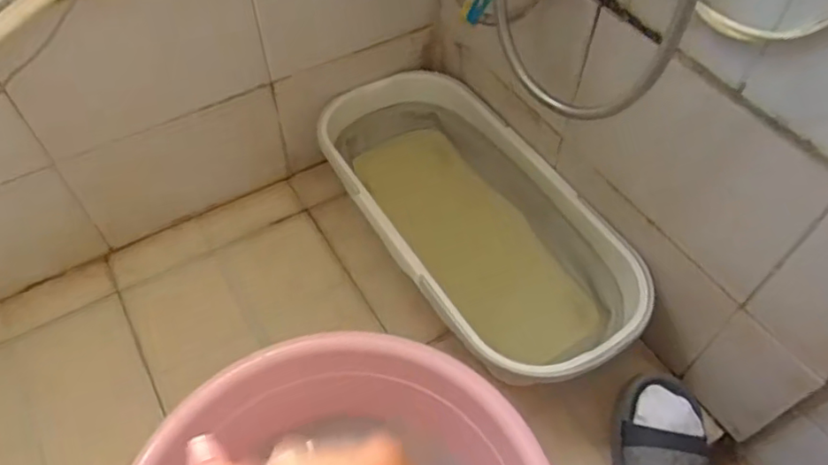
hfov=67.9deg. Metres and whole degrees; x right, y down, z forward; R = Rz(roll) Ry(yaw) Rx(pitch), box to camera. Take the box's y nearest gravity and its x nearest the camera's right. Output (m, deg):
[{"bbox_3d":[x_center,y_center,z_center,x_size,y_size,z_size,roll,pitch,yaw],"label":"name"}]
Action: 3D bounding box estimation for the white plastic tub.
[{"bbox_3d":[0.070,0.003,0.872,0.244,0.175,0.538,-28,58,-20],"label":"white plastic tub"}]

